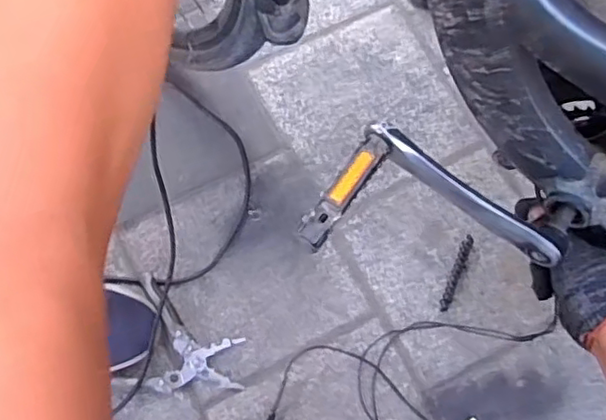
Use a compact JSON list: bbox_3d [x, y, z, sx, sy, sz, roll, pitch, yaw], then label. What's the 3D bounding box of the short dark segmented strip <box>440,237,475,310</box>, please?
[{"bbox_3d":[0.204,0.083,0.845,0.015,0.007,0.107,22,73,8],"label":"short dark segmented strip"}]

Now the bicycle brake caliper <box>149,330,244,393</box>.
[{"bbox_3d":[-0.131,0.190,0.794,0.109,0.020,0.068,-3,71,0],"label":"bicycle brake caliper"}]

